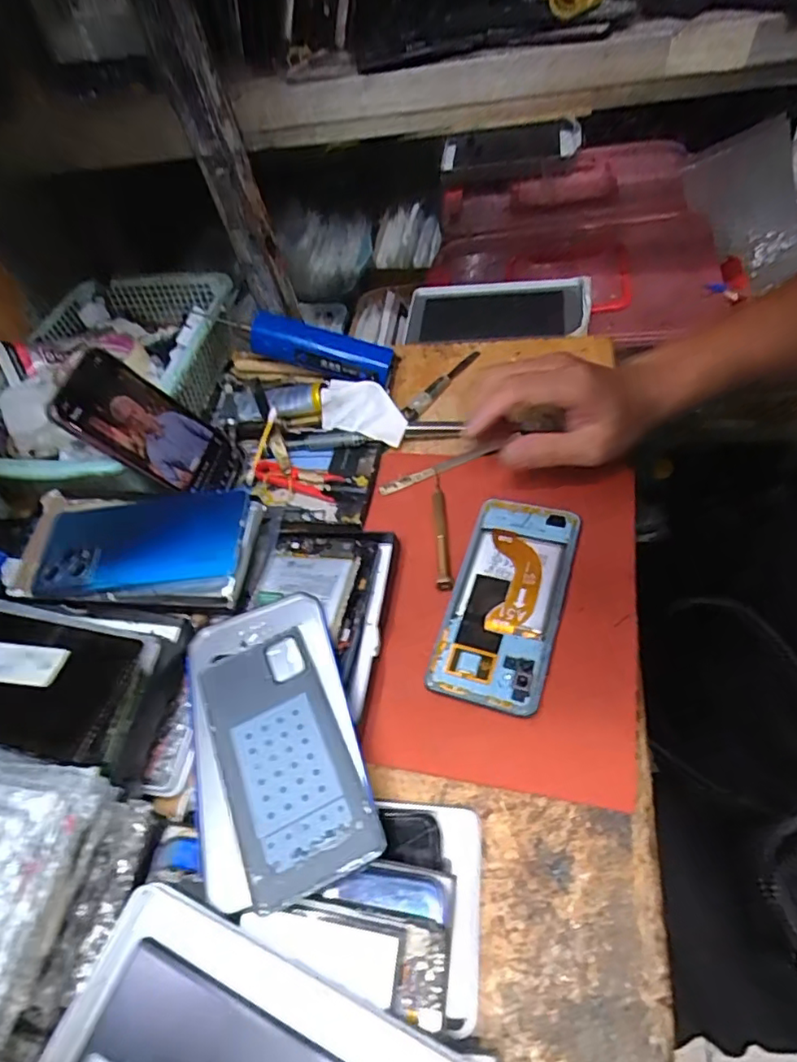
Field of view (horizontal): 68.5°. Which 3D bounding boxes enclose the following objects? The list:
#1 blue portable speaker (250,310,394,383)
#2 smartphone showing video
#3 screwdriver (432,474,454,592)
[{"bbox_3d":[-0.074,-0.168,0.553,0.132,0.041,0.028,14,56,-2],"label":"blue portable speaker"},{"bbox_3d":[-0.199,-0.082,0.477,0.007,0.139,0.072,-13,53,43],"label":"smartphone showing video"},{"bbox_3d":[0.032,-0.005,0.455,0.011,0.011,0.112,-7,54,6],"label":"screwdriver"}]

